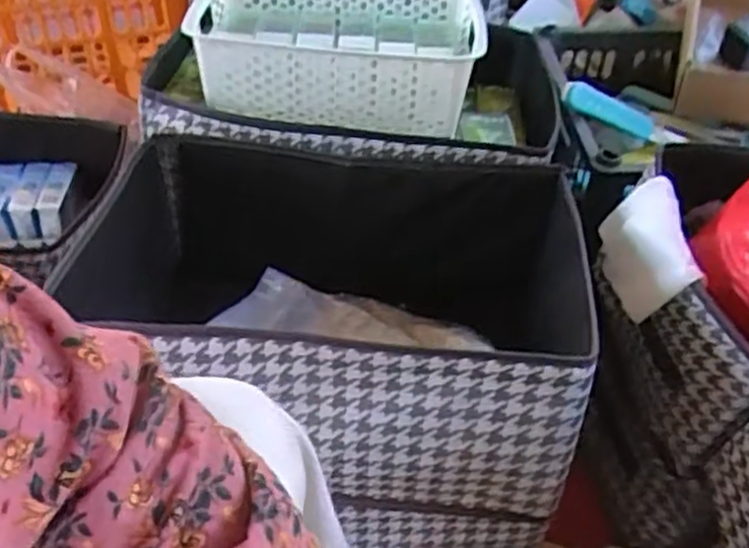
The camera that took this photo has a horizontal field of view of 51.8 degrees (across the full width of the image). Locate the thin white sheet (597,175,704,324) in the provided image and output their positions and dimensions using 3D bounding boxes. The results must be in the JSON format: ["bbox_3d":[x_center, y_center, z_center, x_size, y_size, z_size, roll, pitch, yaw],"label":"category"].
[{"bbox_3d":[0.251,-0.024,0.711,0.051,0.083,0.125,1,42,-1],"label":"thin white sheet"}]

